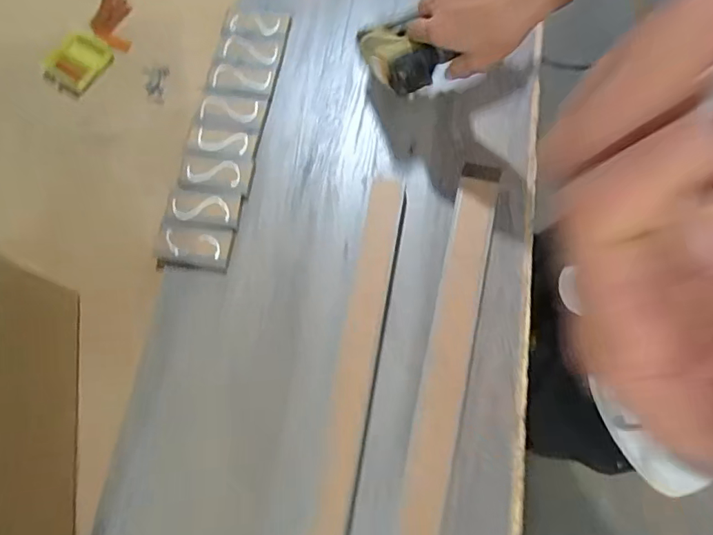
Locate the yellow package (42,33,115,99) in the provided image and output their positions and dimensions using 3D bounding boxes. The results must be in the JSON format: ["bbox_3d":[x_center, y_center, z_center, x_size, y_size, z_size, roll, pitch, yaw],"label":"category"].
[{"bbox_3d":[-0.346,-0.254,0.603,0.078,0.011,0.079,31,75,12],"label":"yellow package"}]

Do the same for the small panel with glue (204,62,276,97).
[{"bbox_3d":[-0.138,-0.221,0.575,0.079,0.011,0.046,5,71,4],"label":"small panel with glue"}]

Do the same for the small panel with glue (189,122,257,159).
[{"bbox_3d":[-0.149,-0.141,0.551,0.072,0.017,0.039,5,71,4],"label":"small panel with glue"}]

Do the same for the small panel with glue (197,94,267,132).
[{"bbox_3d":[-0.144,-0.180,0.562,0.074,0.005,0.044,7,80,0],"label":"small panel with glue"}]

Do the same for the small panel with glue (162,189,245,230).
[{"bbox_3d":[-0.164,-0.063,0.520,0.079,0.004,0.041,8,72,5],"label":"small panel with glue"}]

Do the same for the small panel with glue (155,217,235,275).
[{"bbox_3d":[-0.172,-0.023,0.506,0.078,0.004,0.051,7,72,5],"label":"small panel with glue"}]

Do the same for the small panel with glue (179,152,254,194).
[{"bbox_3d":[-0.155,-0.105,0.539,0.076,0.014,0.043,7,72,5],"label":"small panel with glue"}]

